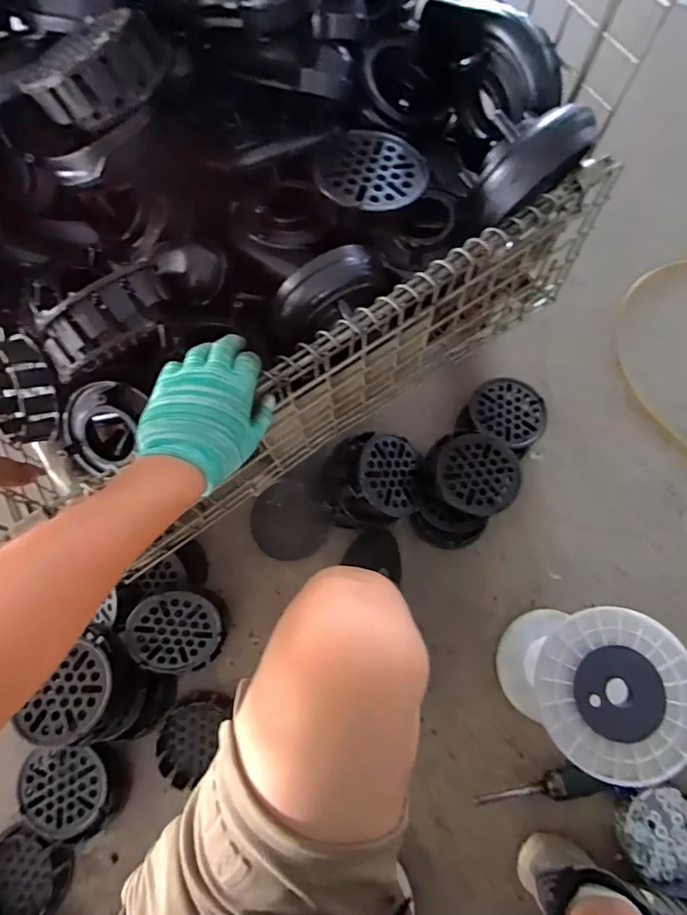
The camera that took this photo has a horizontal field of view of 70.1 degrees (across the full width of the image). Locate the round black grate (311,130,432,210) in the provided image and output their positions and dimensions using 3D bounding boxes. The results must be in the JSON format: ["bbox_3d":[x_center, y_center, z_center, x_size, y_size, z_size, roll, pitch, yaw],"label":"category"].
[{"bbox_3d":[0.033,-0.344,0.582,0.129,0.007,0.135,1,65,-2],"label":"round black grate"}]

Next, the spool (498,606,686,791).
[{"bbox_3d":[0.335,0.310,0.690,0.182,0.226,0.177,0,75,1],"label":"spool"}]

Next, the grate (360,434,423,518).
[{"bbox_3d":[0.077,0.026,0.777,0.109,0.015,0.128,21,65,-24],"label":"grate"}]

